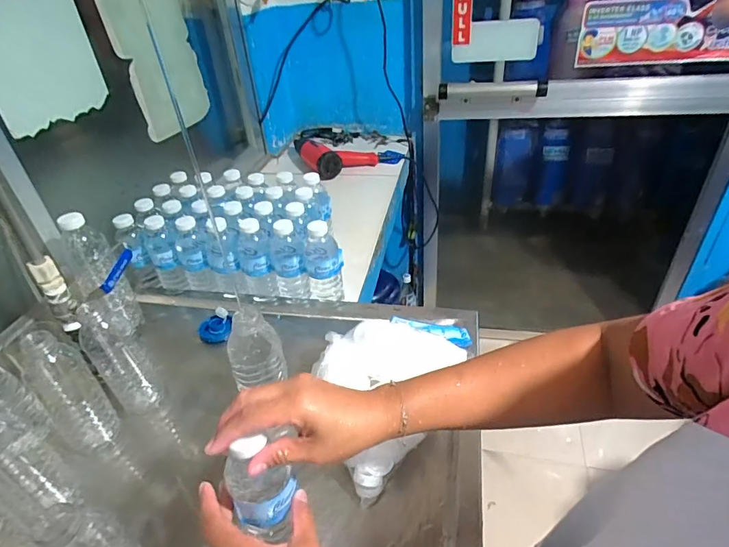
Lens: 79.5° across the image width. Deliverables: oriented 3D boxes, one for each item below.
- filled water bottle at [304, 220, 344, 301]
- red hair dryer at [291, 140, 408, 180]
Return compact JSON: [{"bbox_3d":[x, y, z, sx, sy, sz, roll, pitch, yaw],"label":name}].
[{"bbox_3d":[-0.067,-0.020,0.728,0.063,0.142,0.057,-8,37,-3],"label":"filled water bottle"},{"bbox_3d":[-0.053,-0.380,1.302,0.282,0.065,0.245,-20,39,-18],"label":"red hair dryer"}]

